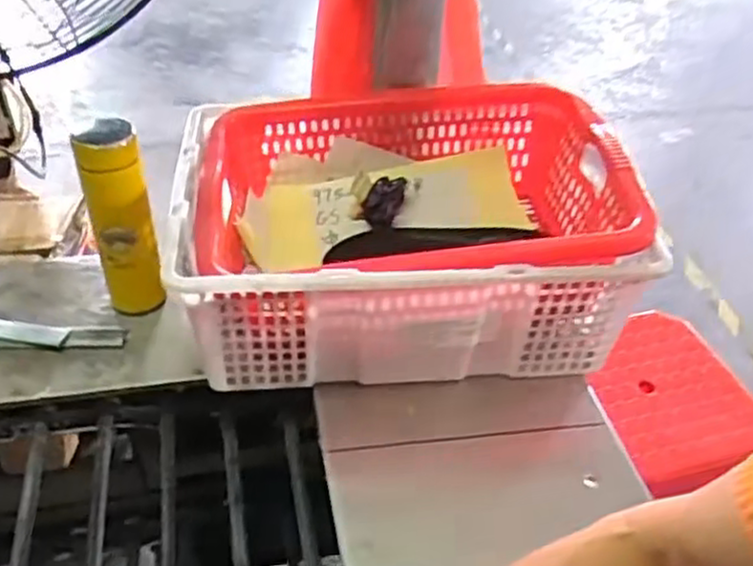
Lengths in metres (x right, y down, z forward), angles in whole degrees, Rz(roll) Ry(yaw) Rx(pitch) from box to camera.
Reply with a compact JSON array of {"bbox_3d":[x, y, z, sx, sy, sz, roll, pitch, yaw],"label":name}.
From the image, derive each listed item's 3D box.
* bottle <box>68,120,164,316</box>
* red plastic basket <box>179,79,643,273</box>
[{"bbox_3d":[-0.273,-0.060,0.788,0.061,0.226,0.052,-12,42,-17],"label":"bottle"},{"bbox_3d":[0.036,-0.059,0.849,0.469,0.194,0.312,-4,40,-7],"label":"red plastic basket"}]

